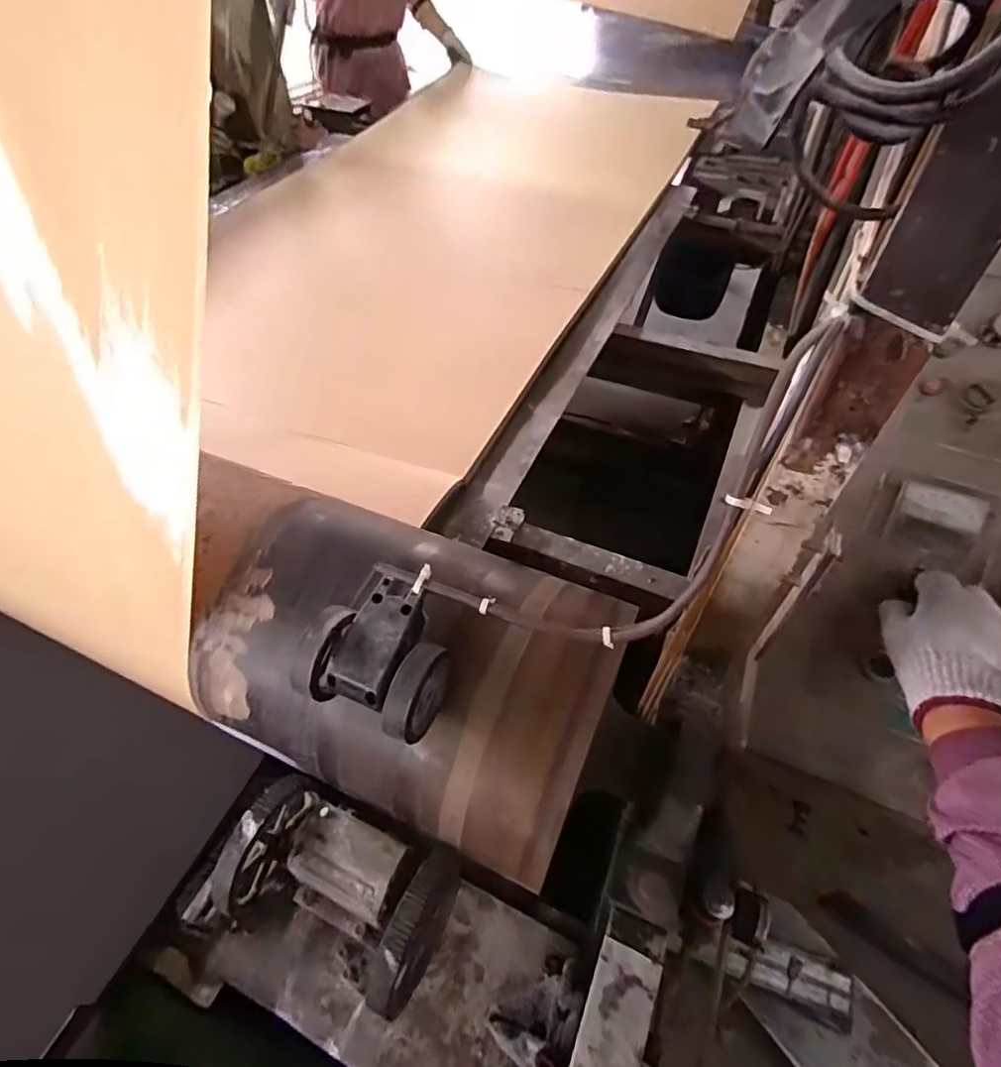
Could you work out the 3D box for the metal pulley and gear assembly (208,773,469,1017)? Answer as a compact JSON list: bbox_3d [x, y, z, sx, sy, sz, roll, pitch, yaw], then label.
[{"bbox_3d":[-0.124,0.262,0.425,0.160,0.084,0.107,20,55,17],"label":"metal pulley and gear assembly"}]

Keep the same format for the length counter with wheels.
[{"bbox_3d":[-0.079,0.083,0.381,0.085,0.054,0.085,17,54,14],"label":"length counter with wheels"}]

